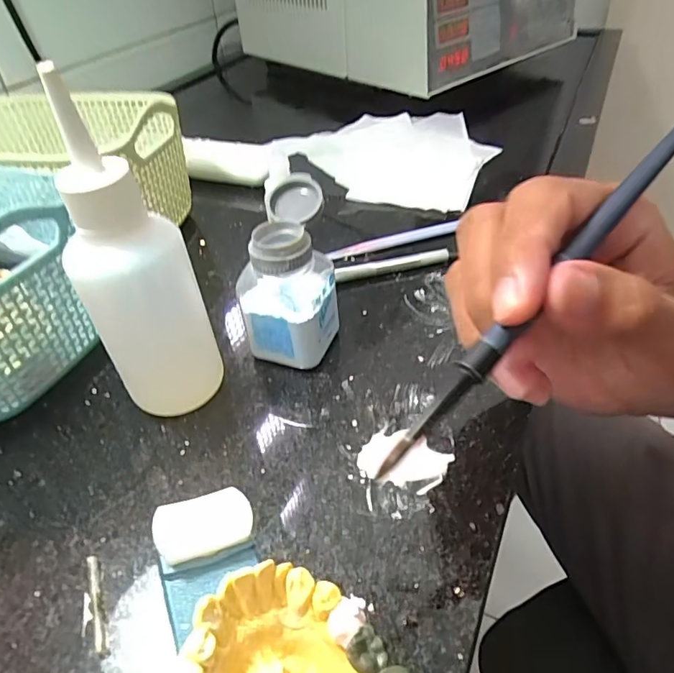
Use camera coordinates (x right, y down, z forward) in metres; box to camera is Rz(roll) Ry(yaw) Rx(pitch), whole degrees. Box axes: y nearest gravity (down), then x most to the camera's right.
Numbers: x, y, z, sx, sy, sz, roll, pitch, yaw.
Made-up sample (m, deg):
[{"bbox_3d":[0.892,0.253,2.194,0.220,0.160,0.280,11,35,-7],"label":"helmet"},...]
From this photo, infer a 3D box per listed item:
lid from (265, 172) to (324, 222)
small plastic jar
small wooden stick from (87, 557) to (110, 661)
[{"bbox_3d":[-0.022,-0.068,0.255,0.028,0.008,0.028,-10,66,3],"label":"lid"},{"bbox_3d":[-0.023,-0.017,0.251,0.042,0.068,0.039,16,46,22],"label":"small plastic jar"},{"bbox_3d":[-0.087,0.096,0.179,0.004,0.004,0.037,-20,44,-16],"label":"small wooden stick"}]

